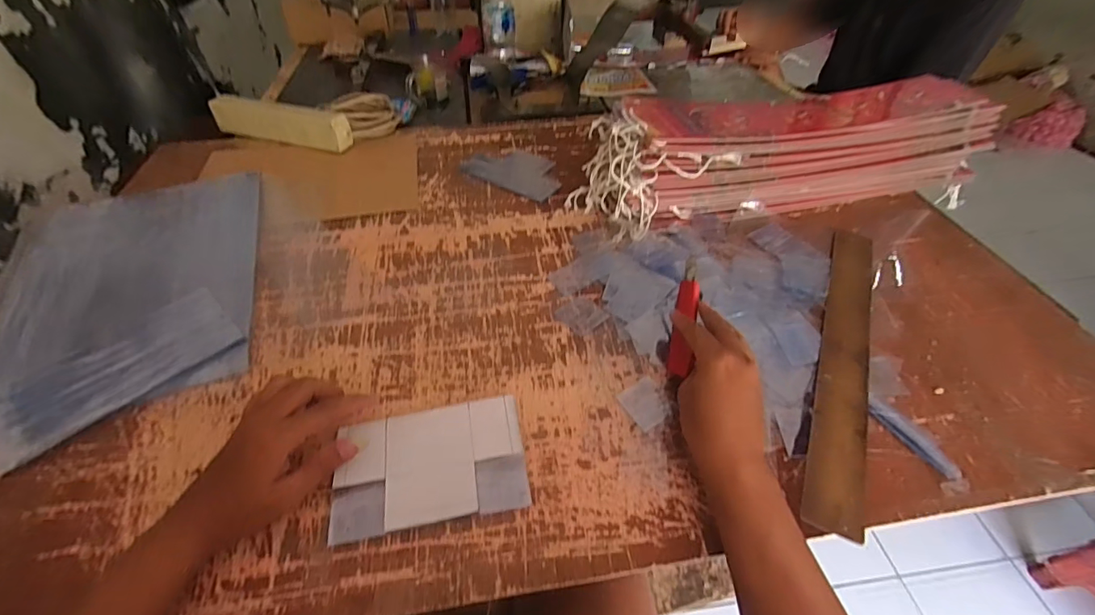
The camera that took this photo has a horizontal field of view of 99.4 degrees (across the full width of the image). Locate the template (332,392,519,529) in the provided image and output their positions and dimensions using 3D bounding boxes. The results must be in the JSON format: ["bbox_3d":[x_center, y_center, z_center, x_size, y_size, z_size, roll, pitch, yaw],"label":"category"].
[{"bbox_3d":[-0.104,0.141,0.428,0.160,0.004,0.102,-9,54,-7],"label":"template"}]

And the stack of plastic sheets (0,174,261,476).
[{"bbox_3d":[-0.519,-0.031,0.575,0.286,0.023,0.440,-16,50,-13],"label":"stack of plastic sheets"}]

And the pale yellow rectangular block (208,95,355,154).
[{"bbox_3d":[-0.467,-0.323,0.809,0.269,0.058,0.047,15,50,14],"label":"pale yellow rectangular block"}]

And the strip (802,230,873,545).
[{"bbox_3d":[0.325,0.039,0.506,0.049,0.010,0.434,20,48,17],"label":"strip"}]

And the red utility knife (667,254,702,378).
[{"bbox_3d":[0.154,0.004,0.515,0.020,0.037,0.160,12,54,11],"label":"red utility knife"}]

